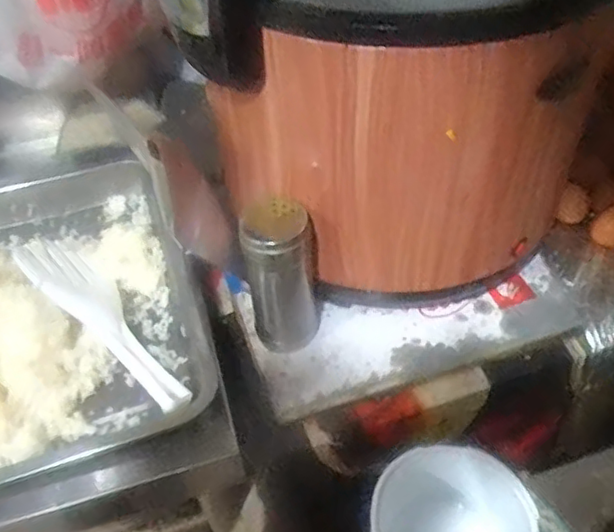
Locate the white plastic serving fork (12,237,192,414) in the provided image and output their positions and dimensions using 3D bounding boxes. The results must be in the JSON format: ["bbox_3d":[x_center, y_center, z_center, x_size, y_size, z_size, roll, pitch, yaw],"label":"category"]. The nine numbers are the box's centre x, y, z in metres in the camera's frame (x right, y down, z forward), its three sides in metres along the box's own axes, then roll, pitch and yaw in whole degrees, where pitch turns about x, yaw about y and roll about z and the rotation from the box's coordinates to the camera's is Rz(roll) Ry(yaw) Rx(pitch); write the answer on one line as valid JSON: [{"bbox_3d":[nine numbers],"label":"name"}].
[{"bbox_3d":[-0.200,0.048,0.617,0.063,0.041,0.252,-35,54,-25],"label":"white plastic serving fork"}]

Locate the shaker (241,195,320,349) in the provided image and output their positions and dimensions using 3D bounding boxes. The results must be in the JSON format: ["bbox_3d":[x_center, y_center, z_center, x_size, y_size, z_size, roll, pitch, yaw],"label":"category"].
[{"bbox_3d":[-0.026,0.012,0.603,0.061,0.162,0.063,-11,48,-7],"label":"shaker"}]

